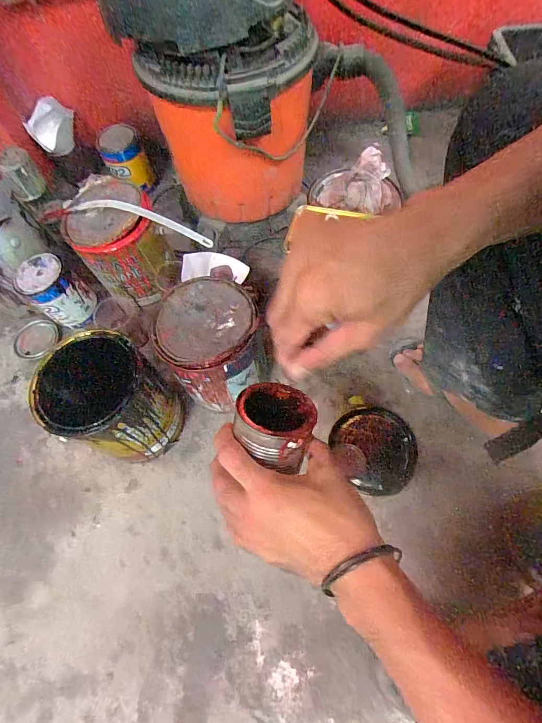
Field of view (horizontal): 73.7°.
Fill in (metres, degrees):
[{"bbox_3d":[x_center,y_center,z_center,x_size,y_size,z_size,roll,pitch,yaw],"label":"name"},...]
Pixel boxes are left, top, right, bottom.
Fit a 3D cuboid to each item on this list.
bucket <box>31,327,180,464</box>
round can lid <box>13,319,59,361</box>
[{"bbox_3d":[-0.257,0.080,0.594,0.163,0.216,0.153,-2,64,4],"label":"bucket"},{"bbox_3d":[-0.501,-0.048,0.769,0.090,0.011,0.096,-2,64,4],"label":"round can lid"}]

